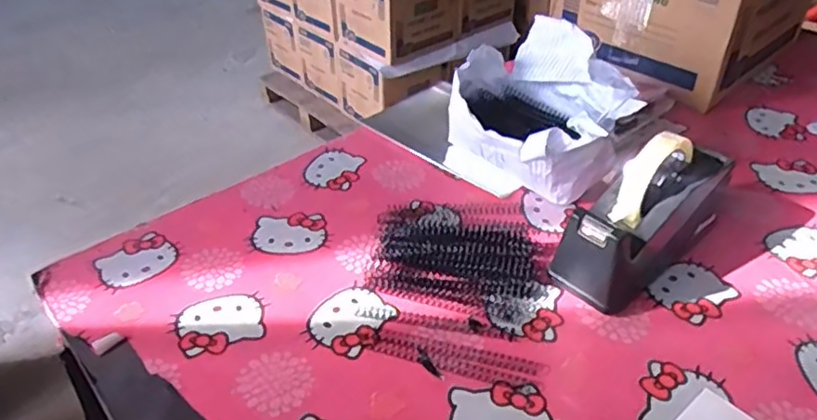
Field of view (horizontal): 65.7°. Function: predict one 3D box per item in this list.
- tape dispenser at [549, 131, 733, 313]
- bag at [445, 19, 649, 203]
[{"bbox_3d":[0.232,0.002,0.620,0.199,0.123,0.074,-30,47,-31],"label":"tape dispenser"},{"bbox_3d":[0.156,-0.114,0.755,0.168,0.126,0.212,-22,43,-24],"label":"bag"}]

